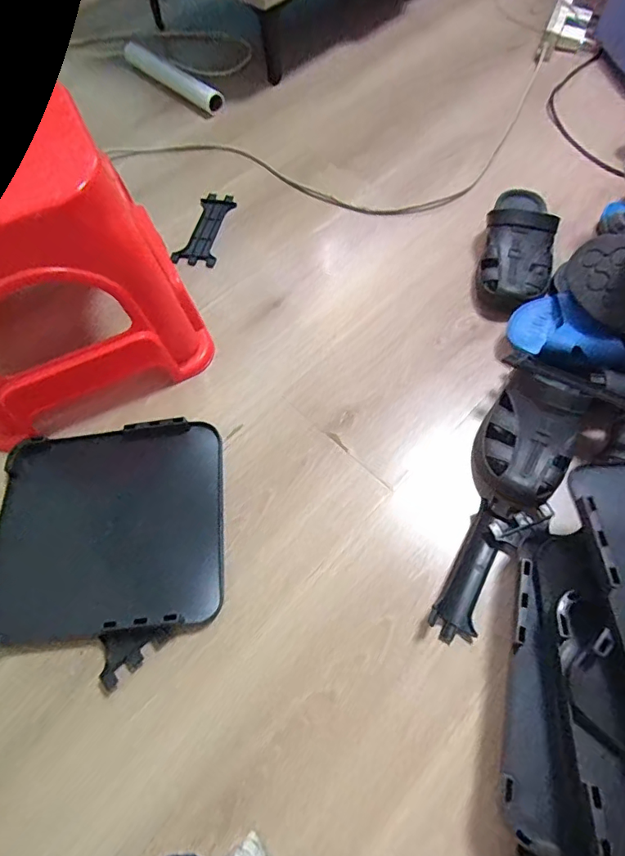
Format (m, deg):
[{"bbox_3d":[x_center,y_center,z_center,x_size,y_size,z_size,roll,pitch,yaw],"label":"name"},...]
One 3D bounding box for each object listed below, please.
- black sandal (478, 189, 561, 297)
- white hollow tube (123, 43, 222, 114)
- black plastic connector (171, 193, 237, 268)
[{"bbox_3d":[0.302,-0.276,0.711,0.097,0.067,0.223,12,62,9],"label":"black sandal"},{"bbox_3d":[-0.285,-0.714,0.993,0.300,0.033,0.045,38,69,21],"label":"white hollow tube"},{"bbox_3d":[-0.174,-0.328,0.805,0.068,0.010,0.156,13,62,10],"label":"black plastic connector"}]

